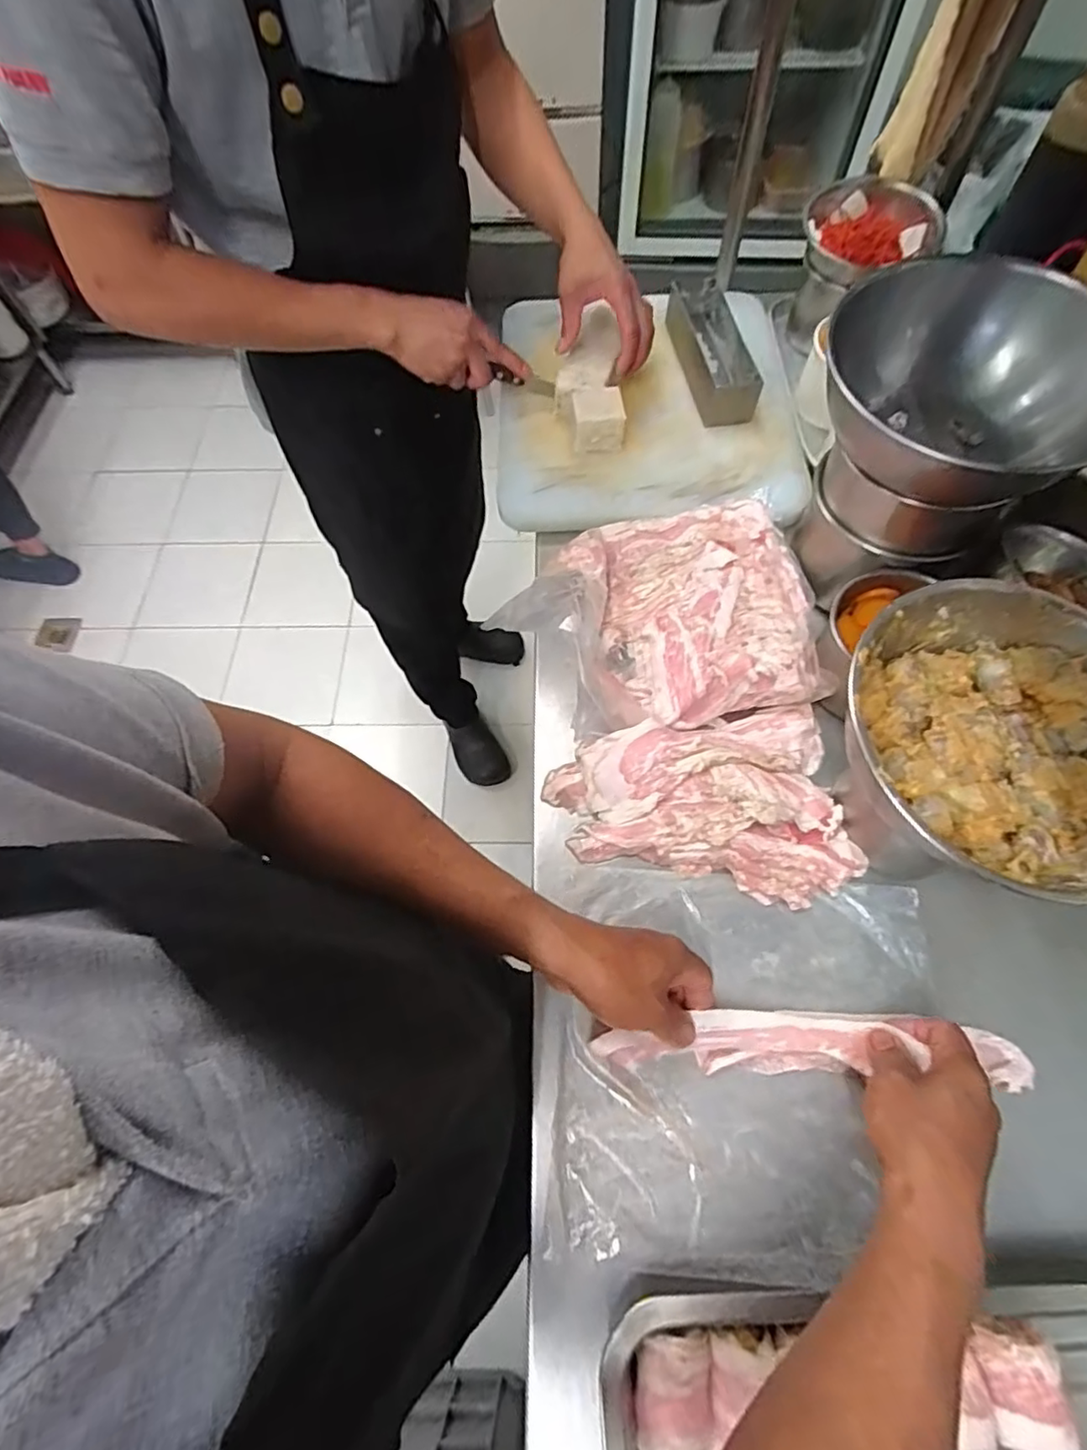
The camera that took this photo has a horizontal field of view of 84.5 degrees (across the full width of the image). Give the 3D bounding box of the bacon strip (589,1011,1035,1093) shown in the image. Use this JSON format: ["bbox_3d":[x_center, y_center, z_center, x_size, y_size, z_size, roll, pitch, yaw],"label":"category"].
[{"bbox_3d":[0.190,0.224,0.417,0.303,0.048,0.042,2,64,-1],"label":"bacon strip"}]

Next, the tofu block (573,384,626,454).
[{"bbox_3d":[0.063,-0.340,0.671,0.056,0.041,0.055,-1,64,1],"label":"tofu block"}]

